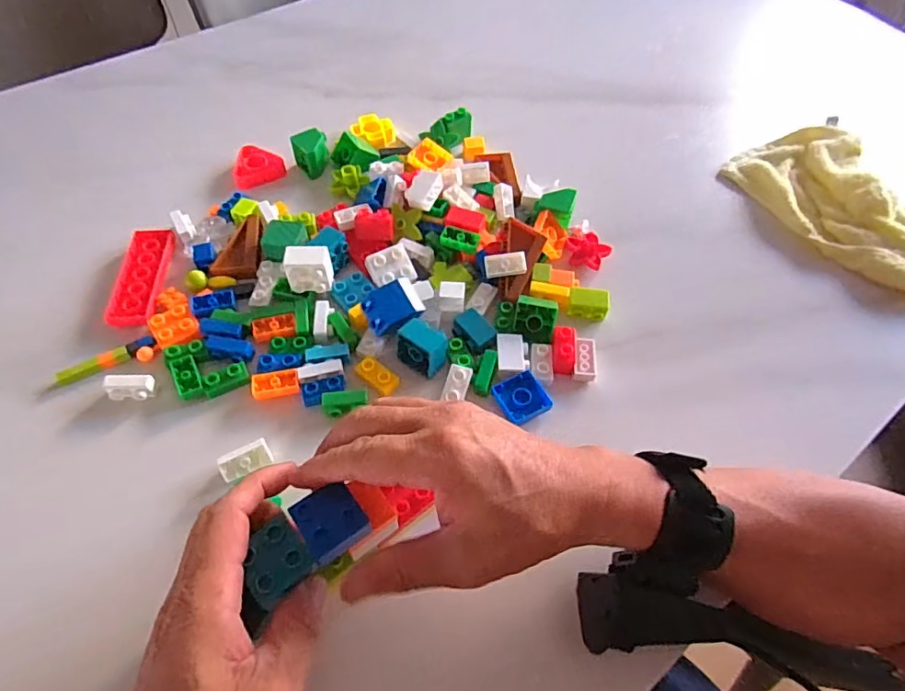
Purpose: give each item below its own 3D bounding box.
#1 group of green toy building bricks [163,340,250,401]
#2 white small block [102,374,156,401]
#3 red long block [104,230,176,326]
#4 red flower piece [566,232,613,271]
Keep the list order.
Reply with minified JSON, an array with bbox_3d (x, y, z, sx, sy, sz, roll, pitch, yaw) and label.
[{"bbox_3d":[-0.179,0.014,0.392,0.048,0.009,0.052,-24,60,-16],"label":"group of green toy building bricks"},{"bbox_3d":[-0.226,0.029,0.378,0.031,0.016,0.013,-2,57,-3],"label":"white small block"},{"bbox_3d":[-0.254,-0.058,0.441,0.036,0.011,0.092,-3,57,-3],"label":"red long block"},{"bbox_3d":[0.116,-0.081,0.465,0.038,0.021,0.028,18,58,10],"label":"red flower piece"}]

